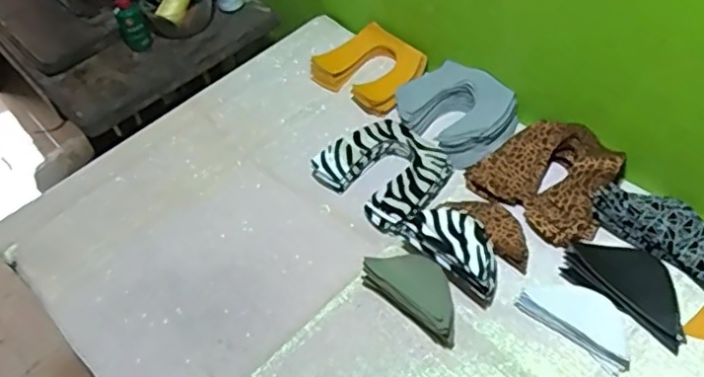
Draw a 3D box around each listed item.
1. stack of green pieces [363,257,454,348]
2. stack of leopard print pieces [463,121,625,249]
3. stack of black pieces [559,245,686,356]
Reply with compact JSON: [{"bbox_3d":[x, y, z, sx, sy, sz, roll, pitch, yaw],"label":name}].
[{"bbox_3d":[0.069,0.111,0.683,0.056,0.056,0.123,-37,54,-22],"label":"stack of green pieces"},{"bbox_3d":[0.233,-0.024,0.761,0.164,0.042,0.146,28,58,28],"label":"stack of leopard print pieces"},{"bbox_3d":[0.300,0.098,0.673,0.085,0.019,0.139,-39,55,-23],"label":"stack of black pieces"}]

